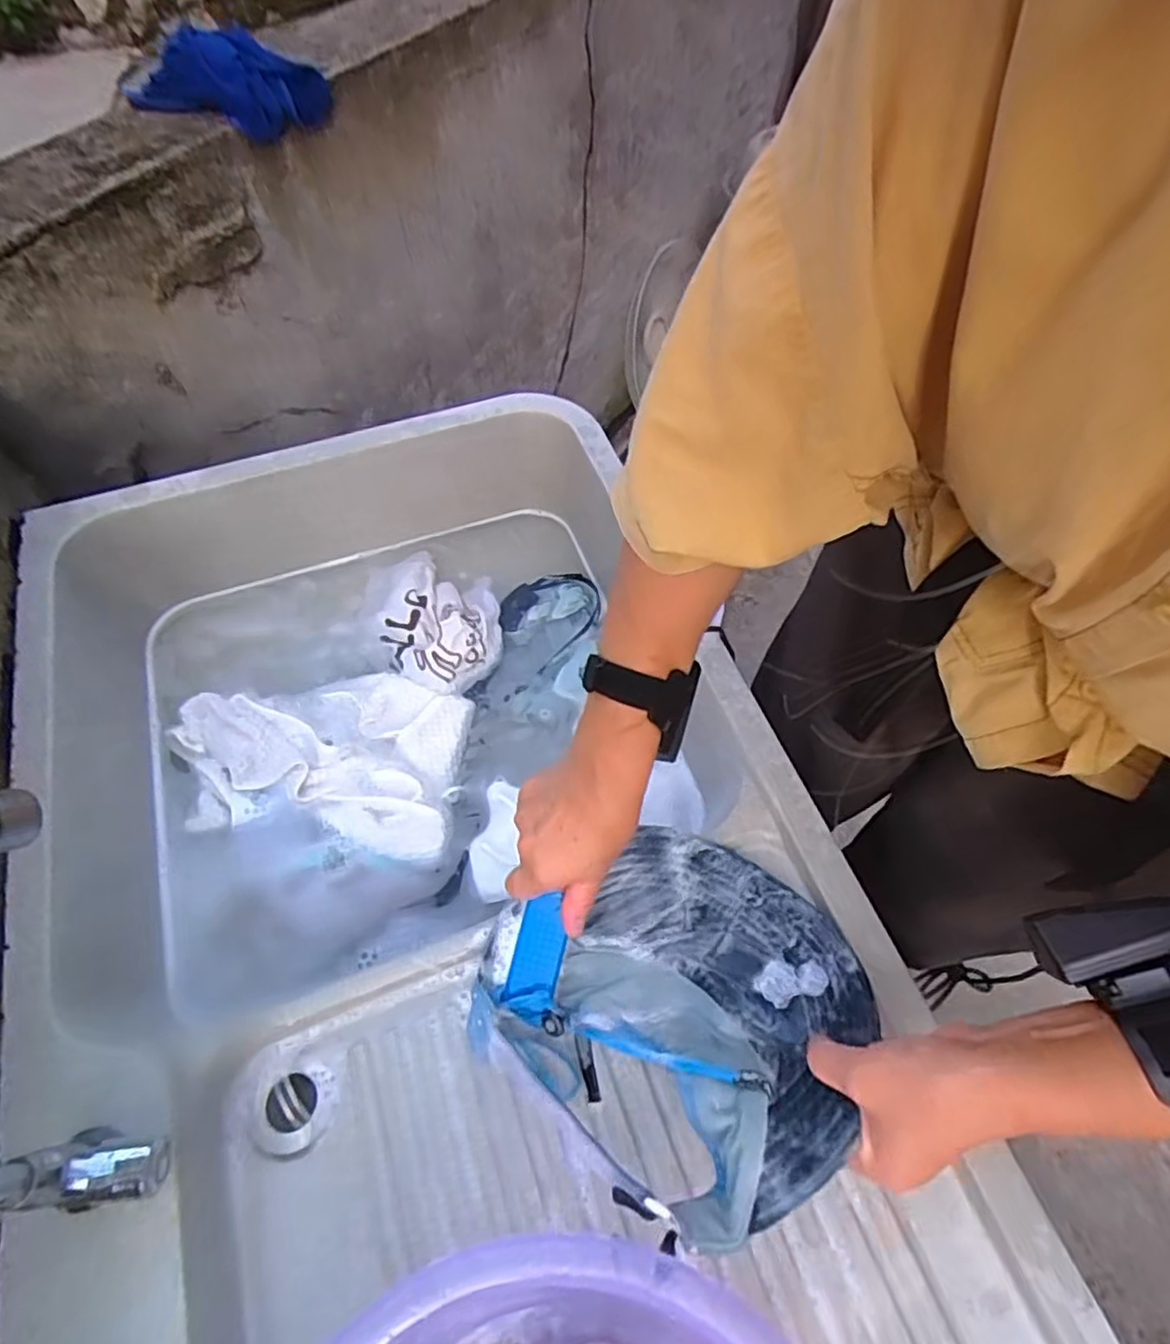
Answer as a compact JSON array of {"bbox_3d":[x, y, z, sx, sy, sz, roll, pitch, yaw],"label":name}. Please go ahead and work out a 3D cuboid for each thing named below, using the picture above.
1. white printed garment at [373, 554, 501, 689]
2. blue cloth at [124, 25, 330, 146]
[{"bbox_3d":[-0.170,-0.070,0.756,0.141,0.039,0.203,-14,61,-9],"label":"white printed garment"},{"bbox_3d":[-0.390,-0.666,0.770,0.210,0.081,0.103,-20,58,-28],"label":"blue cloth"}]

